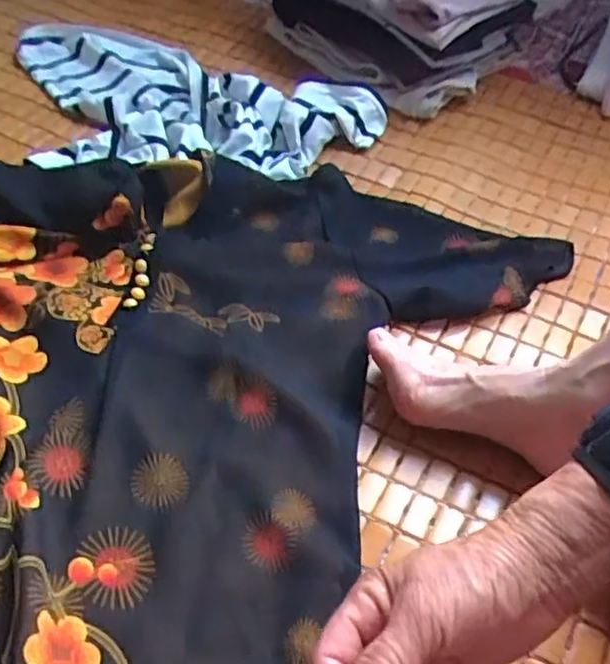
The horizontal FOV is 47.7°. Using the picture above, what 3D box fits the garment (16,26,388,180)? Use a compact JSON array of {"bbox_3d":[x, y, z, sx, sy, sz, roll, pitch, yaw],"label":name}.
[{"bbox_3d":[-0.133,-0.278,0.788,0.443,0.039,0.290,3,47,-1],"label":"garment"}]

